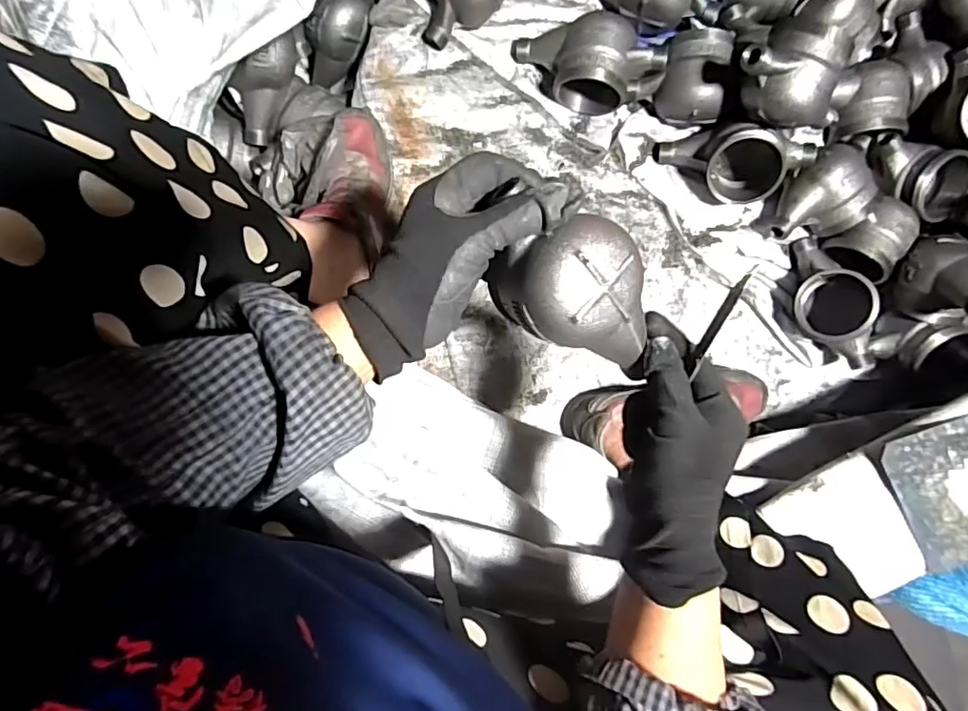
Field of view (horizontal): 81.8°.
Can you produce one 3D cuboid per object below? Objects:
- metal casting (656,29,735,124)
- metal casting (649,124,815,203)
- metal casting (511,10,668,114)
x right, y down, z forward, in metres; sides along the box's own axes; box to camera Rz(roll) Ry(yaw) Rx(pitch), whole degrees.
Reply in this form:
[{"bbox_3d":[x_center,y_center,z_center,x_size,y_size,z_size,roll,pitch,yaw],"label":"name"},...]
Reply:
[{"bbox_3d":[0.232,-0.309,0.622,0.069,0.067,0.095,8,89,-8],"label":"metal casting"},{"bbox_3d":[0.286,-0.216,0.639,0.154,0.081,0.081,2,90,-8],"label":"metal casting"},{"bbox_3d":[0.118,-0.318,0.614,0.152,0.073,0.085,-5,91,-8],"label":"metal casting"}]

